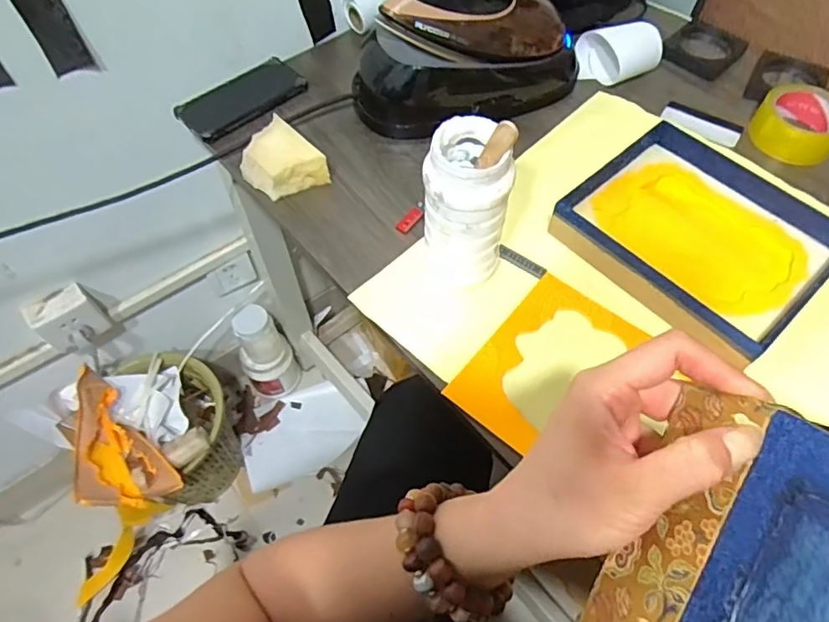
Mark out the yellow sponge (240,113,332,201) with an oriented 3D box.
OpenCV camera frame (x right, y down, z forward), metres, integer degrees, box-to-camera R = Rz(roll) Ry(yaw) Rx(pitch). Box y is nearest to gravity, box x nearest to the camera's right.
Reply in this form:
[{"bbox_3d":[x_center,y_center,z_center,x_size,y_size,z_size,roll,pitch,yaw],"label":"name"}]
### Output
[{"bbox_3d":[-0.155,-0.170,0.641,0.083,0.061,0.072,37,66,20],"label":"yellow sponge"}]

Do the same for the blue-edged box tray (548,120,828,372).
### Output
[{"bbox_3d":[0.309,-0.087,0.598,0.229,0.036,0.247,-38,65,-20],"label":"blue-edged box tray"}]

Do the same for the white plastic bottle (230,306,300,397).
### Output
[{"bbox_3d":[-0.325,0.100,1.211,0.110,0.264,0.092,-35,64,-19],"label":"white plastic bottle"}]

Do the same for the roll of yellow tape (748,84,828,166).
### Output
[{"bbox_3d":[0.483,-0.235,0.689,0.098,0.055,0.098,0,59,0],"label":"roll of yellow tape"}]

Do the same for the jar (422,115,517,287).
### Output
[{"bbox_3d":[0.046,-0.094,0.528,0.074,0.173,0.077,0,59,0],"label":"jar"}]

